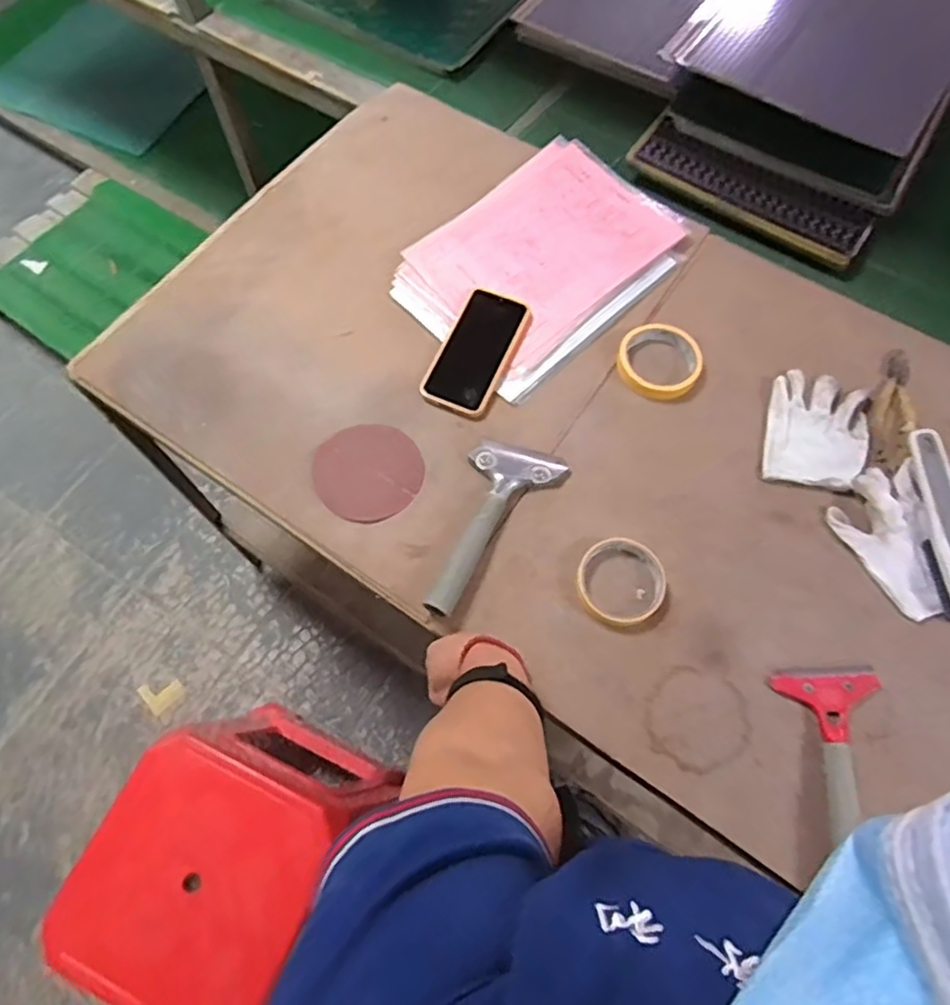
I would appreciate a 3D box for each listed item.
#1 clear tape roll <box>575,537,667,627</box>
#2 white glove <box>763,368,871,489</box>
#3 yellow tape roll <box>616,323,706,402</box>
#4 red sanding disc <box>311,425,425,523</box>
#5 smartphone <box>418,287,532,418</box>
[{"bbox_3d":[0.144,0.077,0.627,0.085,0.016,0.084,-1,68,2],"label":"clear tape roll"},{"bbox_3d":[0.377,-0.082,0.704,0.103,0.011,0.137,13,69,7],"label":"white glove"},{"bbox_3d":[0.206,-0.160,0.723,0.094,0.016,0.087,-1,68,2],"label":"yellow tape roll"},{"bbox_3d":[-0.114,-0.034,0.691,0.111,0.017,0.105,-1,68,2],"label":"red sanding disc"},{"bbox_3d":[0.001,-0.176,0.739,0.081,0.006,0.161,22,70,11],"label":"smartphone"}]

